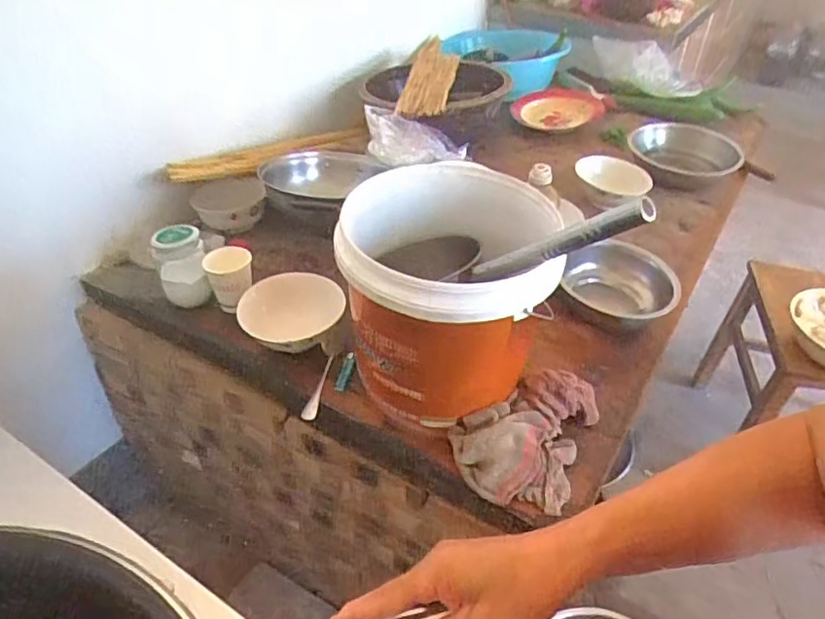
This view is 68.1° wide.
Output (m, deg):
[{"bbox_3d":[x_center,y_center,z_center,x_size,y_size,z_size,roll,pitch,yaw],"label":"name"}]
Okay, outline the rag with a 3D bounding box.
[{"bbox_3d":[0.151,0.147,0.788,0.152,0.068,0.216,21,43,22],"label":"rag"}]

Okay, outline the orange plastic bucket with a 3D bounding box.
[{"bbox_3d":[0.047,-0.021,0.771,0.260,0.244,0.262,0,40,-1],"label":"orange plastic bucket"}]

